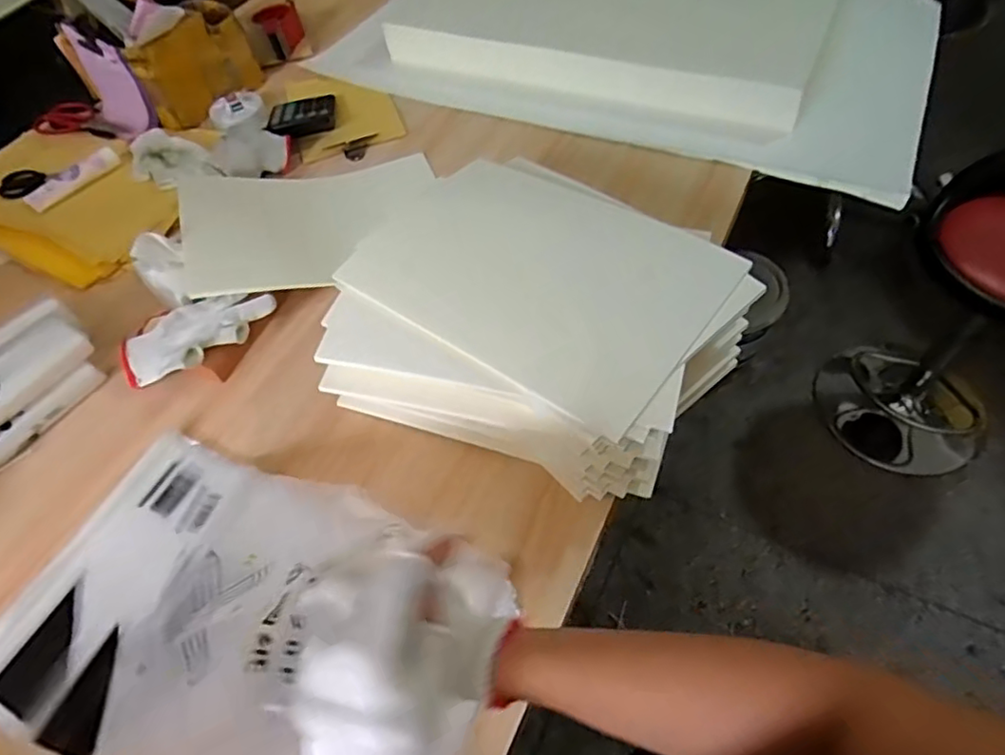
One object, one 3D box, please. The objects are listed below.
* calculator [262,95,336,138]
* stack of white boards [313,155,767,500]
[{"bbox_3d":[-0.354,-0.464,1.057,0.115,0.021,0.141,-13,54,-4],"label":"calculator"},{"bbox_3d":[0.042,-0.066,0.684,0.411,0.137,0.337,22,60,20],"label":"stack of white boards"}]

